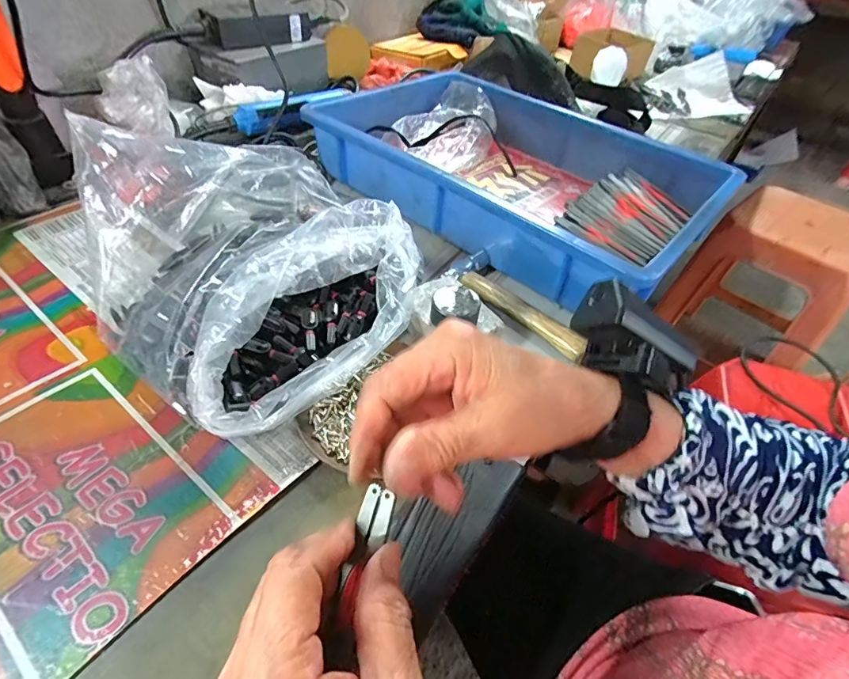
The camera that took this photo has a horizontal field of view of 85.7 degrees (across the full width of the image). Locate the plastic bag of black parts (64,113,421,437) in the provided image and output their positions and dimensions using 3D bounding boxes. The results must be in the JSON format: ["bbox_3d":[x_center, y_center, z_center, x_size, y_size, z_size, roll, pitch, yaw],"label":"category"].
[{"bbox_3d":[-0.136,-0.076,0.376,0.268,0.100,0.238,35,51,25],"label":"plastic bag of black parts"}]

